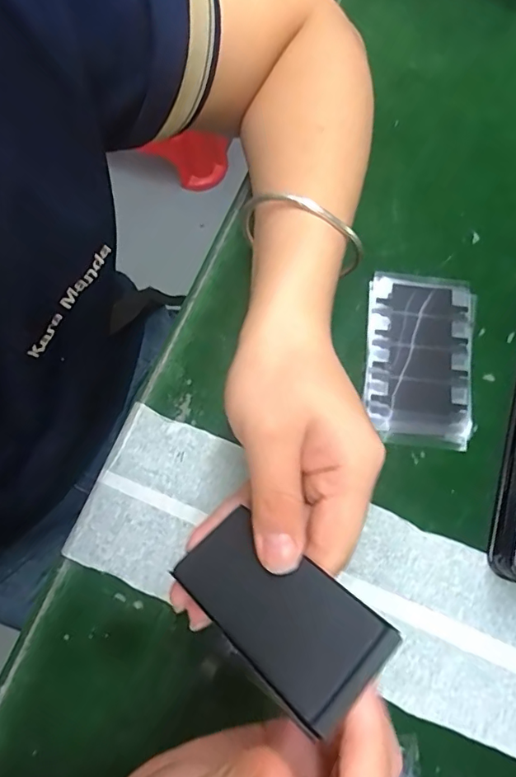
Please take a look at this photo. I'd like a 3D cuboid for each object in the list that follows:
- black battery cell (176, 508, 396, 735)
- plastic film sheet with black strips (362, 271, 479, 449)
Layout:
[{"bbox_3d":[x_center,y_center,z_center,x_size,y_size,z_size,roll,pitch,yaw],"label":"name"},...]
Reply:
[{"bbox_3d":[0.006,0.075,0.172,0.038,0.006,0.077,-39,43,-23],"label":"black battery cell"},{"bbox_3d":[0.098,-0.019,0.302,0.063,0.005,0.108,6,74,2],"label":"plastic film sheet with black strips"}]

